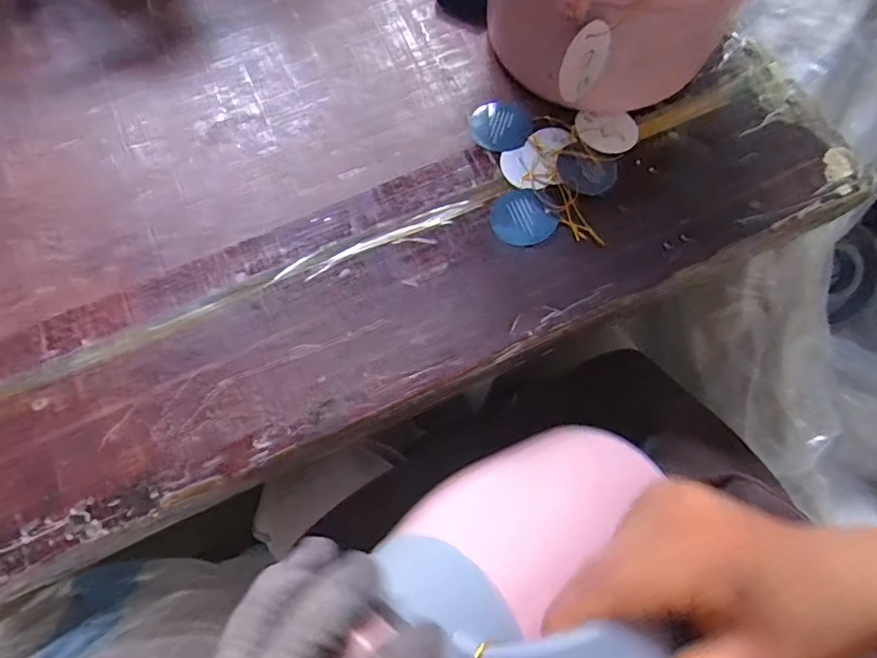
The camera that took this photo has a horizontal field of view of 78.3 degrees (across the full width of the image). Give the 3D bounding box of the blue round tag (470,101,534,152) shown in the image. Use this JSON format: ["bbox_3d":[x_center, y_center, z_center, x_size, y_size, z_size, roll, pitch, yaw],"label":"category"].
[{"bbox_3d":[0.054,-0.174,0.456,0.053,0.005,0.050,0,71,0],"label":"blue round tag"}]

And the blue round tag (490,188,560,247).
[{"bbox_3d":[0.066,-0.088,0.426,0.046,0.004,0.048,0,71,0],"label":"blue round tag"}]

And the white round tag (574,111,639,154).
[{"bbox_3d":[0.143,-0.165,0.454,0.051,0.005,0.044,-1,71,0],"label":"white round tag"}]

